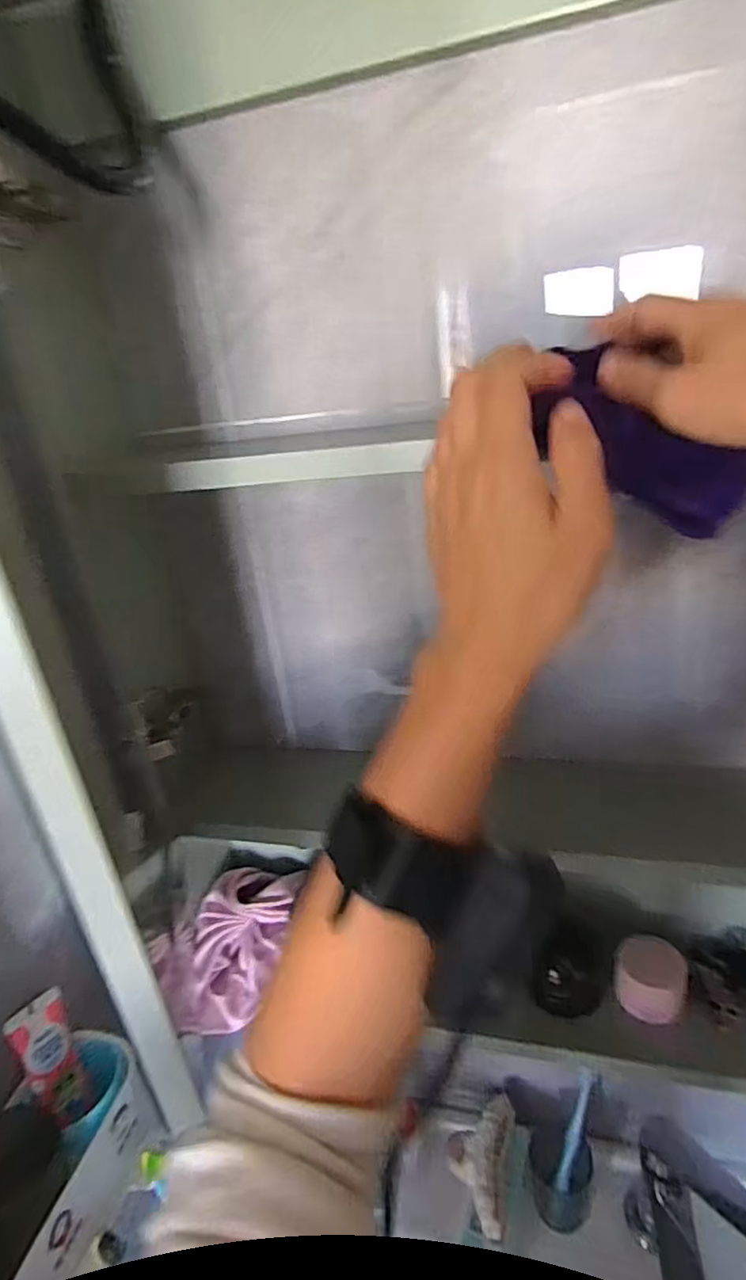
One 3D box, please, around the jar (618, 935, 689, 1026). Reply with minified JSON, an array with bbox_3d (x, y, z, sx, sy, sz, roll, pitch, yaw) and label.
[{"bbox_3d":[0.222,0.266,0.500,0.050,0.035,0.056,3,26,21],"label":"jar"}]

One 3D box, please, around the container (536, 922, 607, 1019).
[{"bbox_3d":[0.157,0.261,0.496,0.050,0.061,0.042,1,26,19],"label":"container"}]

